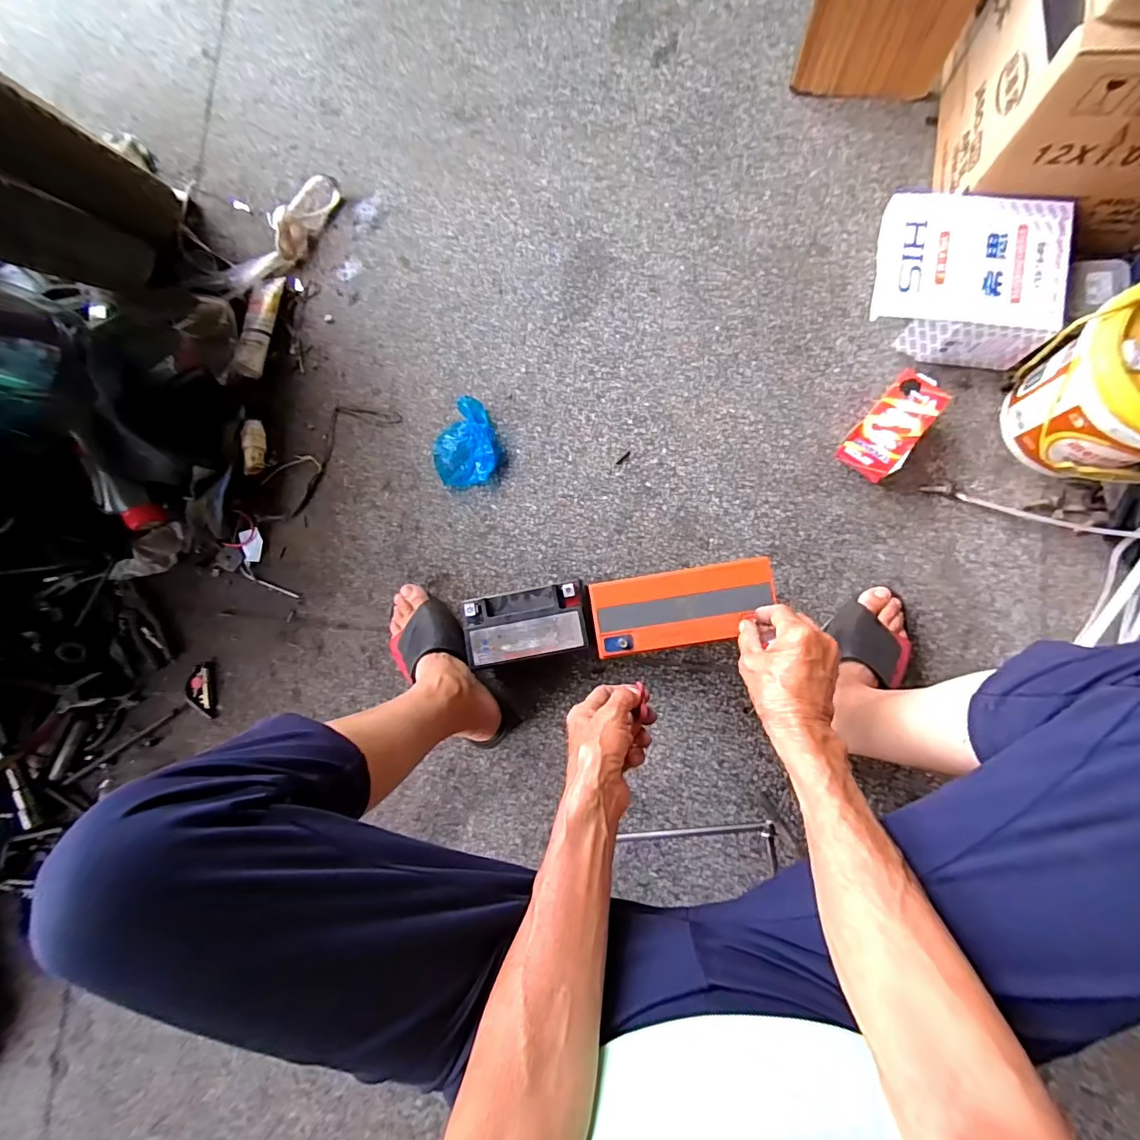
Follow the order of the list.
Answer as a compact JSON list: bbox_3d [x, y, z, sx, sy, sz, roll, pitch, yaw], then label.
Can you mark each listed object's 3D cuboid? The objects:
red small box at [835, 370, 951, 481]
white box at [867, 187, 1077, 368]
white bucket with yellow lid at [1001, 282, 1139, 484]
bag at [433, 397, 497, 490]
[{"bbox_3d":[0.397,-0.176,0.639,0.068,0.069,0.120,40,89,9],"label":"red small box"},{"bbox_3d":[0.467,-0.351,0.635,0.193,0.098,0.165,12,85,7],"label":"white box"},{"bbox_3d":[0.604,-0.185,0.561,0.159,0.179,0.180,-21,82,4],"label":"white bucket with yellow lid"},{"bbox_3d":[-0.147,-0.176,0.717,0.083,0.038,0.116,-5,83,6],"label":"bag"}]

